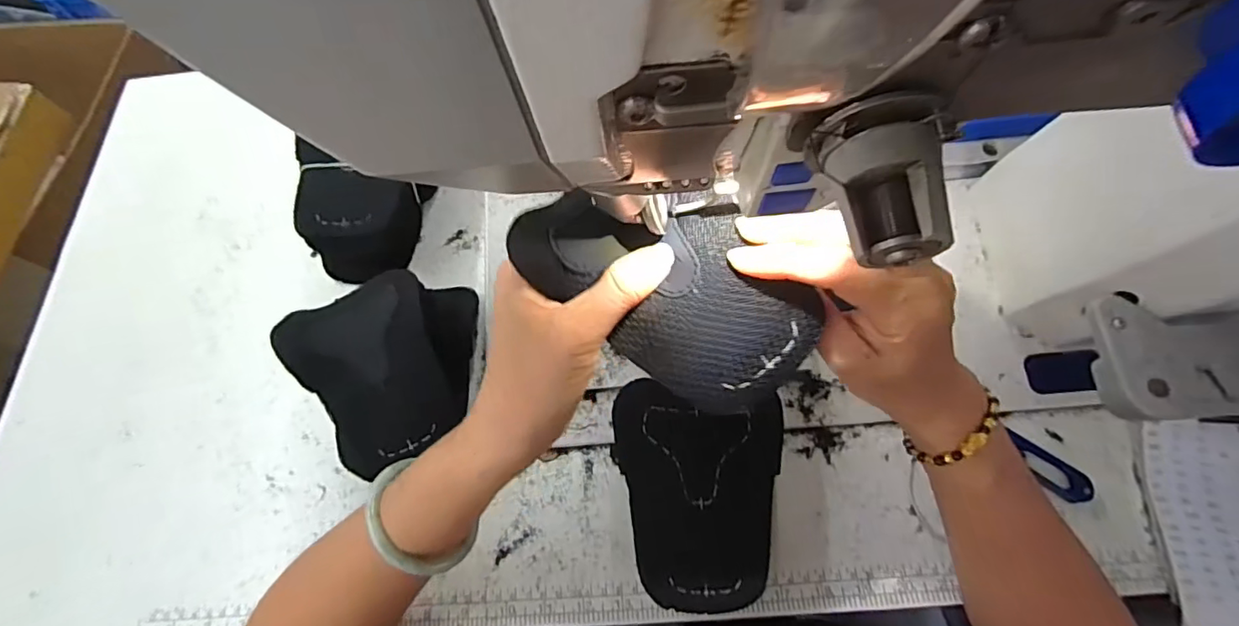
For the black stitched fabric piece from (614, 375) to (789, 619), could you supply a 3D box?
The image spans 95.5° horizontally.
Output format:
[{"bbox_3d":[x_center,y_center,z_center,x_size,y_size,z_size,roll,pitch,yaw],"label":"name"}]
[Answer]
[{"bbox_3d":[0.052,0.116,0.362,0.107,0.055,0.131,-1,67,6],"label":"black stitched fabric piece"}]

